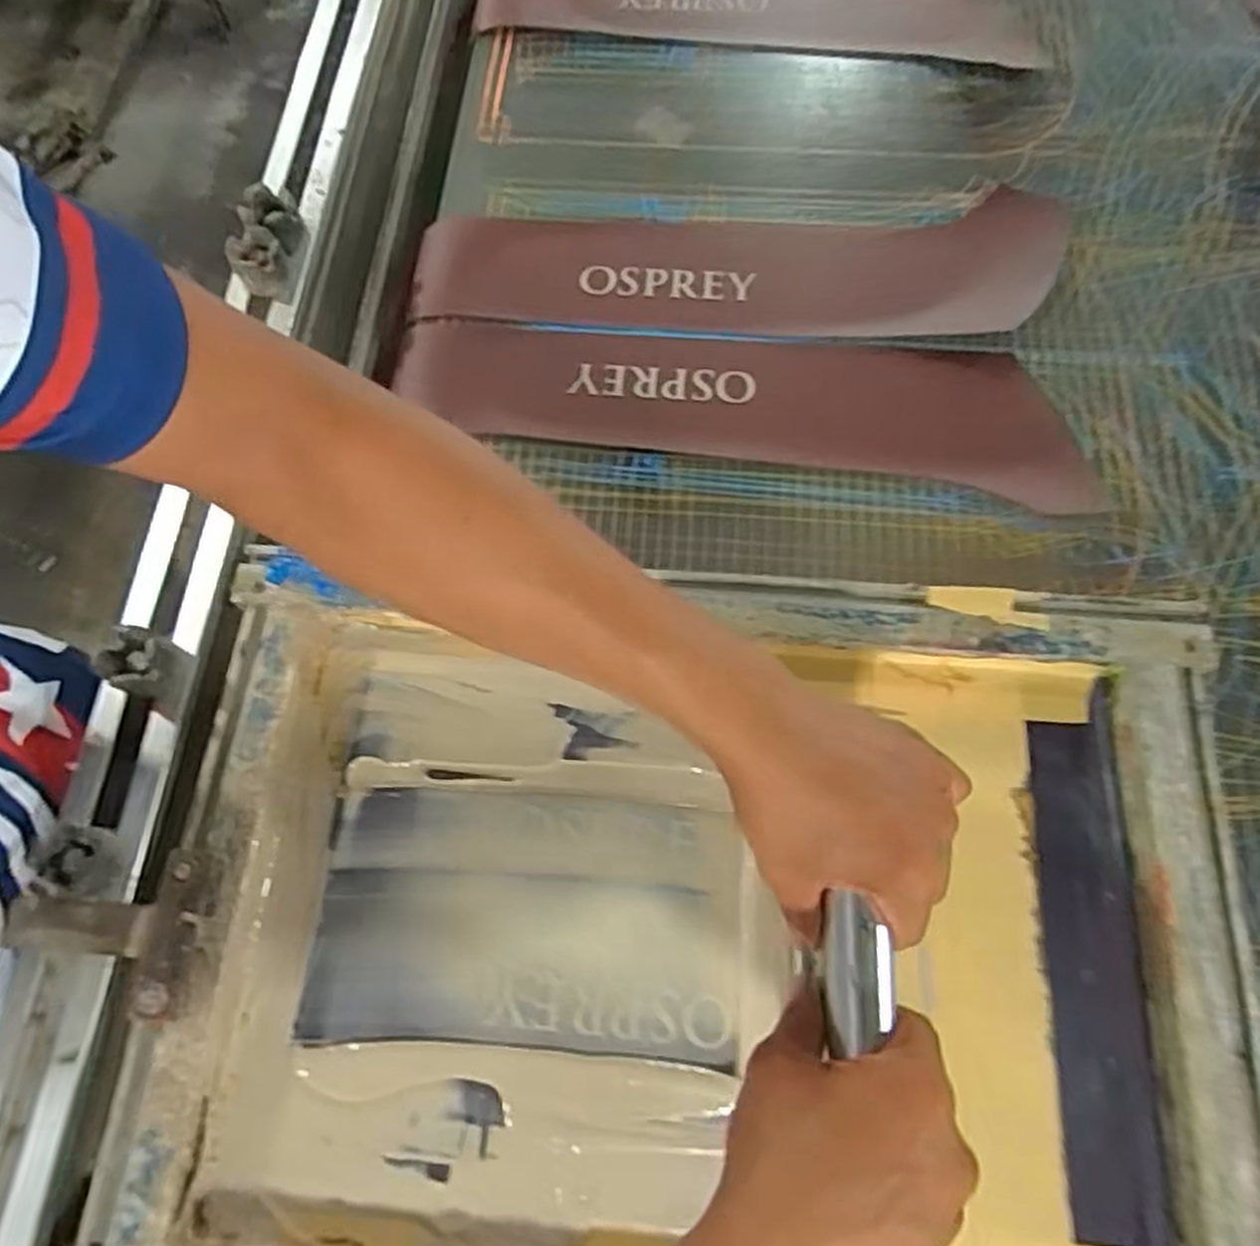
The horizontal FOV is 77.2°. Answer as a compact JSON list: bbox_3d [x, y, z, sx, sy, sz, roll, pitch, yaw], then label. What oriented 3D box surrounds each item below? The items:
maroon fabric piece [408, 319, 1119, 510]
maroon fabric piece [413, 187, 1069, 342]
[{"bbox_3d":[0.069,-0.159,0.543,0.458,0.009,0.113,9,69,4],"label":"maroon fabric piece"},{"bbox_3d":[0.083,-0.268,0.583,0.473,0.008,0.135,1,69,0],"label":"maroon fabric piece"}]

